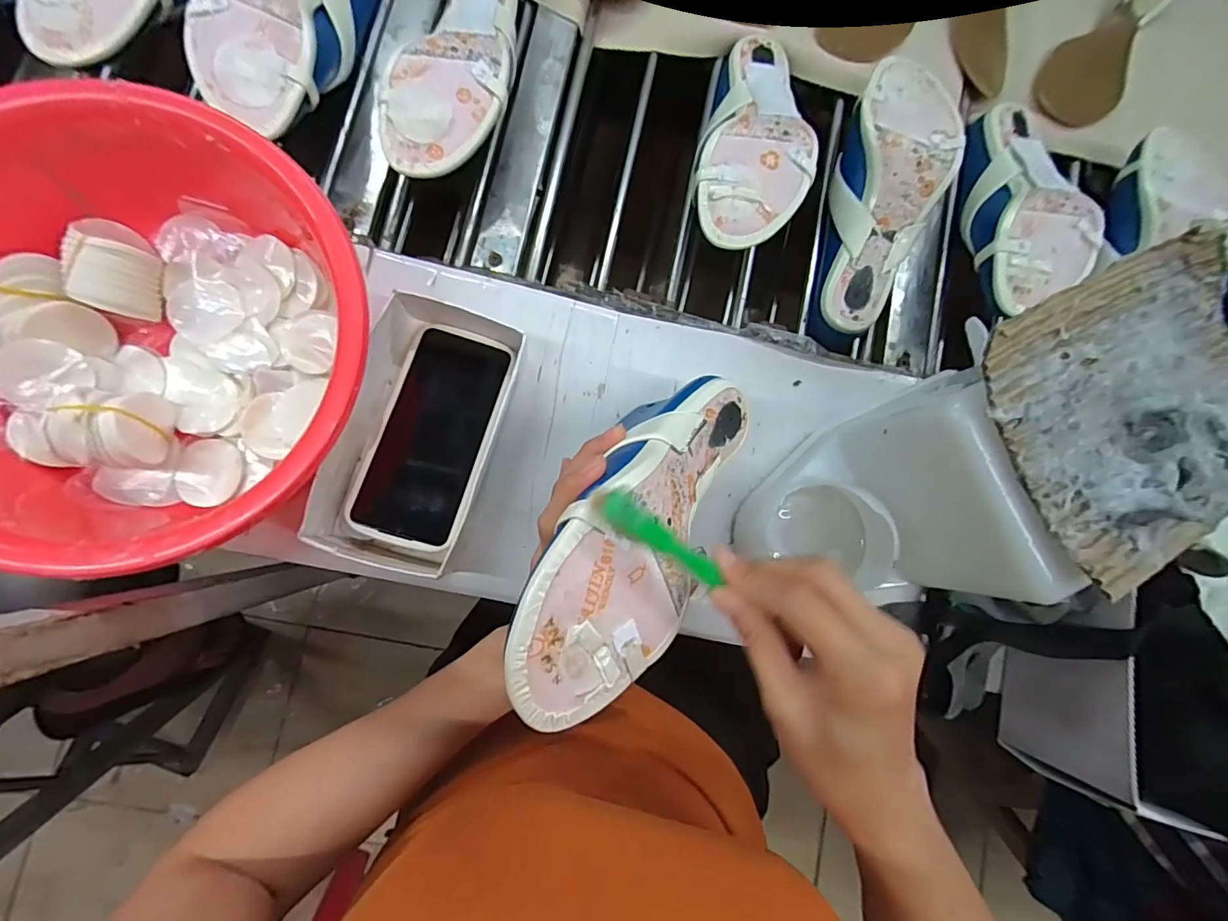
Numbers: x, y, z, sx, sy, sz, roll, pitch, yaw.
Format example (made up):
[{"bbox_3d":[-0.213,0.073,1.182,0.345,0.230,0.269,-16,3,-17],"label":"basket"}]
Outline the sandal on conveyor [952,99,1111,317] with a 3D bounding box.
[{"bbox_3d":[0.388,-0.244,0.494,0.094,0.060,0.242,12,66,-5],"label":"sandal on conveyor"}]

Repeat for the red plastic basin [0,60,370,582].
[{"bbox_3d":[-0.295,-0.074,0.341,0.269,0.097,0.273,1,85,-6],"label":"red plastic basin"}]

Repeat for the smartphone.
[{"bbox_3d":[-0.134,-0.021,0.387,0.080,0.009,0.166,17,76,0],"label":"smartphone"}]

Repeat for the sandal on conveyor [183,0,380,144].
[{"bbox_3d":[-0.266,-0.367,0.429,0.089,0.054,0.236,15,68,-5],"label":"sandal on conveyor"}]

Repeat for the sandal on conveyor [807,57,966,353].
[{"bbox_3d":[0.246,-0.235,0.484,0.091,0.057,0.257,13,101,-5],"label":"sandal on conveyor"}]

